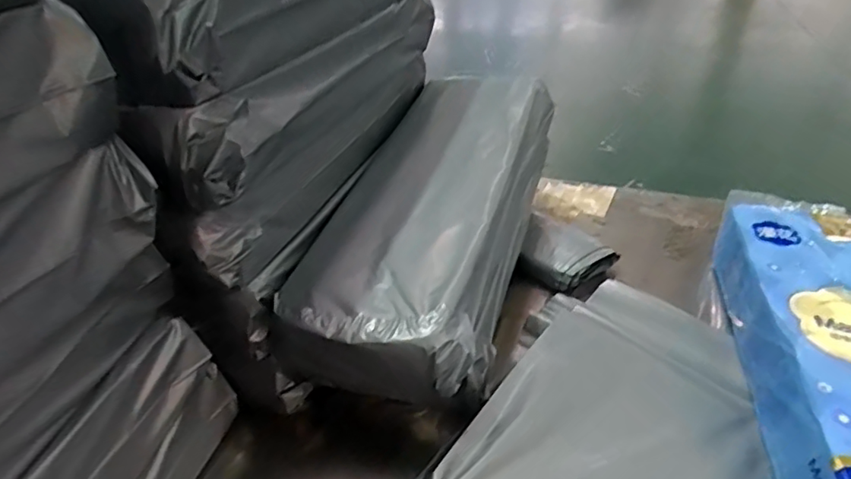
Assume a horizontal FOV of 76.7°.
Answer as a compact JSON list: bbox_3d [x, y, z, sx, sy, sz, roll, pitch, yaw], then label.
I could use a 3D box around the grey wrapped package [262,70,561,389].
[{"bbox_3d":[0.024,-0.040,0.818,0.235,0.188,0.610,9,37,17],"label":"grey wrapped package"}]

